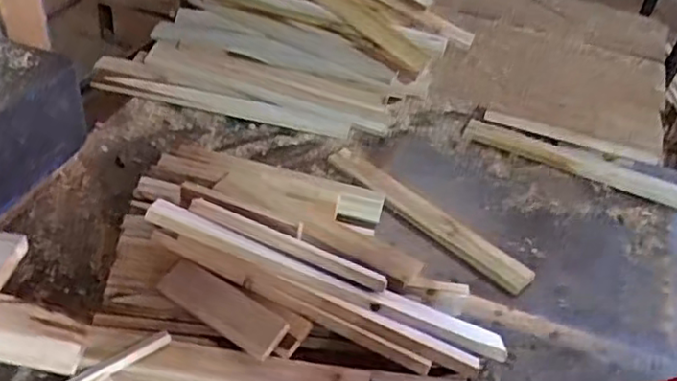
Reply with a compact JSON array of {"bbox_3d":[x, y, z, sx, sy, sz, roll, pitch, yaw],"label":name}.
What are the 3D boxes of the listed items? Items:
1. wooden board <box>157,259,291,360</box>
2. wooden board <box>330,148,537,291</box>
[{"bbox_3d":[-0.135,0.131,0.762,0.166,0.013,0.049,28,70,22],"label":"wooden board"},{"bbox_3d":[0.133,0.037,1.056,0.387,0.020,0.059,34,44,29],"label":"wooden board"}]

